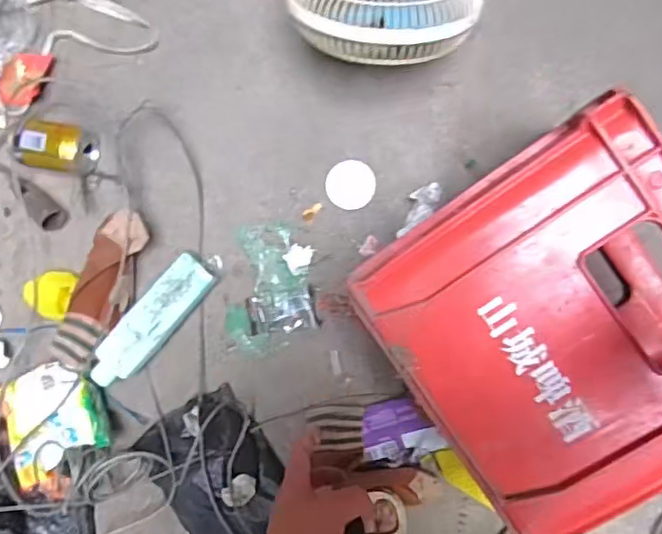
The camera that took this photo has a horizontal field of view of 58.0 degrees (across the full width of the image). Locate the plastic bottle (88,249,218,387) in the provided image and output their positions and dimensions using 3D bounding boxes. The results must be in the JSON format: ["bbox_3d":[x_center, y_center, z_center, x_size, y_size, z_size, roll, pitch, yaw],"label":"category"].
[{"bbox_3d":[-0.242,0.075,0.812,0.061,0.048,0.215,42,96,-1],"label":"plastic bottle"}]

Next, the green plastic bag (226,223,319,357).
[{"bbox_3d":[-0.092,0.028,0.811,0.121,0.013,0.169,-13,91,8],"label":"green plastic bag"}]

